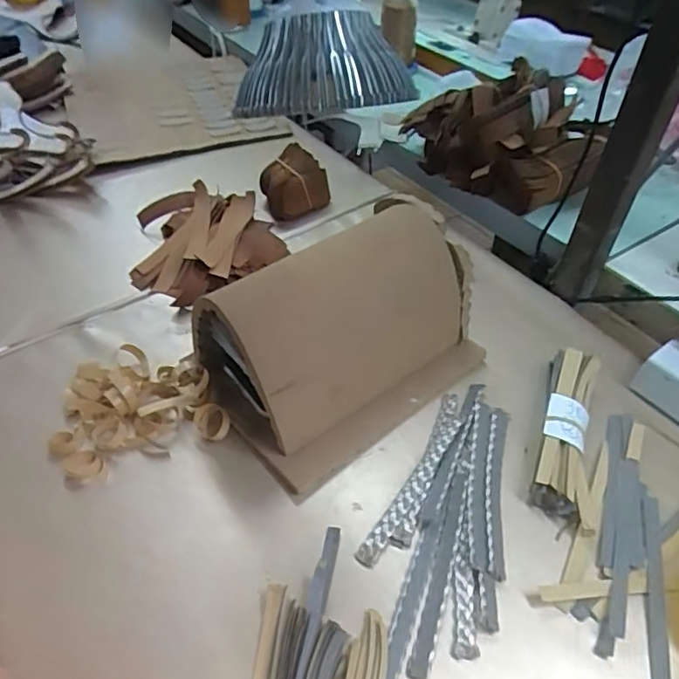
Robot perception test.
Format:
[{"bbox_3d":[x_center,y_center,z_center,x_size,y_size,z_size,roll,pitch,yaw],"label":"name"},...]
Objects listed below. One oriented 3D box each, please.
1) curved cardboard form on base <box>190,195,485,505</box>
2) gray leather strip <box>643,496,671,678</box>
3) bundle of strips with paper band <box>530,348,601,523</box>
[{"bbox_3d":[0.005,-0.007,0.439,0.203,0.113,0.130,-30,54,-27],"label":"curved cardboard form on base"},{"bbox_3d":[0.200,0.161,0.358,0.012,0.007,0.132,13,47,10],"label":"gray leather strip"},{"bbox_3d":[0.172,0.066,0.429,0.033,0.027,0.138,17,48,14],"label":"bundle of strips with paper band"}]

